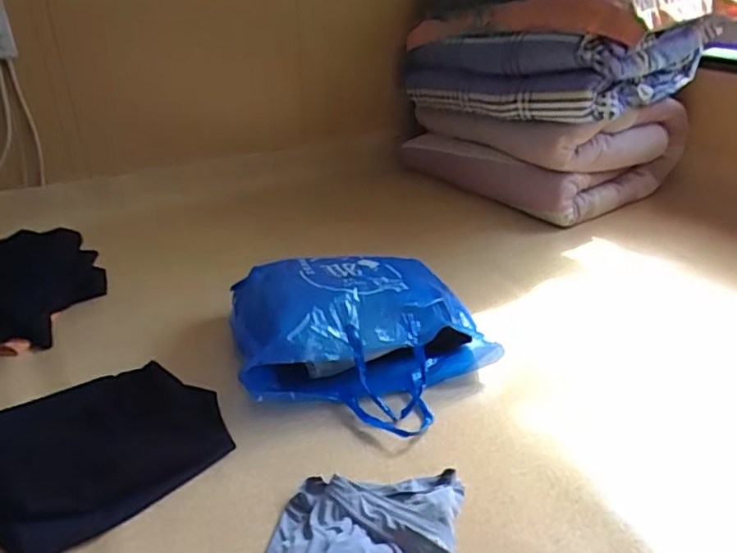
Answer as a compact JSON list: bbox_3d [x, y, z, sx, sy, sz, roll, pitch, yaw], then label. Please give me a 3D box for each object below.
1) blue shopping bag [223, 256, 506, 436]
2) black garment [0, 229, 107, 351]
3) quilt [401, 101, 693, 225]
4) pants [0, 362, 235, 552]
[{"bbox_3d":[-0.005,0.090,0.984,0.422,0.139,0.367,-7,29,-15],"label":"blue shopping bag"},{"bbox_3d":[-0.671,0.017,1.103,0.239,0.096,0.290,3,30,7],"label":"black garment"},{"bbox_3d":[0.495,-0.395,1.734,0.543,0.239,0.597,-20,35,-29],"label":"quilt"},{"bbox_3d":[-0.376,0.230,0.804,0.266,0.050,0.310,23,35,35],"label":"pants"}]

